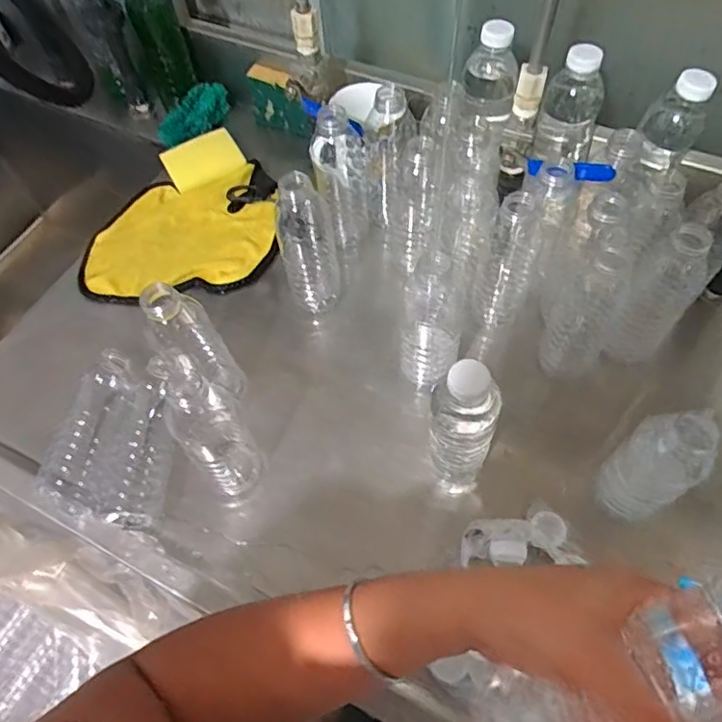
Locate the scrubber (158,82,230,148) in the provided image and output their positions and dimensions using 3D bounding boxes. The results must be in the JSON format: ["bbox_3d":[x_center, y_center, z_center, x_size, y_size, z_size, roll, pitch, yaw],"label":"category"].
[{"bbox_3d":[-0.237,-0.348,0.814,0.062,0.026,0.121,25,64,16],"label":"scrubber"}]

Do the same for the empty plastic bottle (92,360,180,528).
[{"bbox_3d":[-0.218,0.073,0.574,0.068,0.060,0.171,7,60,7],"label":"empty plastic bottle"}]

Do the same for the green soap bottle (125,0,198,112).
[{"bbox_3d":[-0.275,-0.450,0.778,0.065,0.186,0.054,-19,60,-8],"label":"green soap bottle"}]

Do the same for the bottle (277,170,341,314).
[{"bbox_3d":[-0.056,-0.129,0.614,0.056,0.164,0.068,-10,59,-3],"label":"bottle"}]

